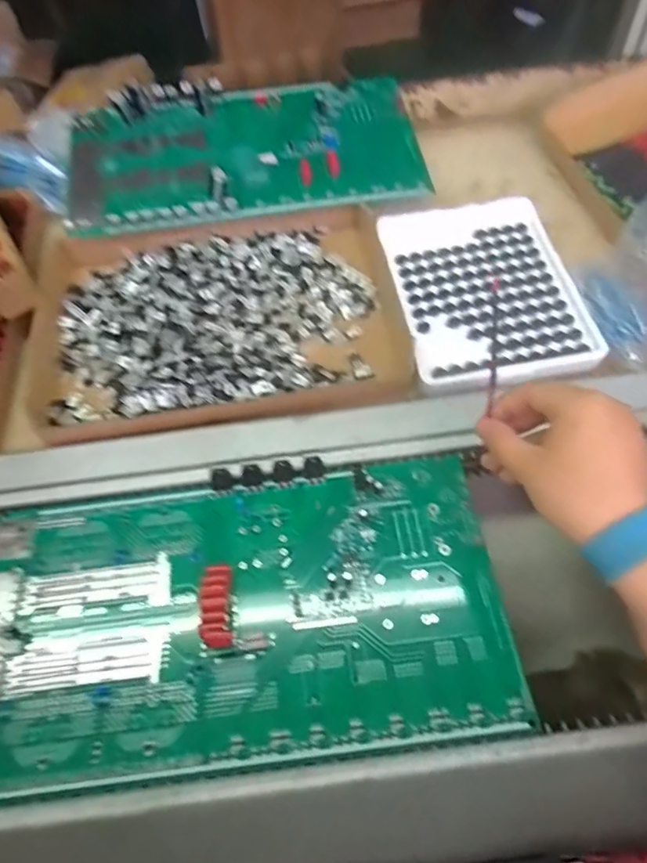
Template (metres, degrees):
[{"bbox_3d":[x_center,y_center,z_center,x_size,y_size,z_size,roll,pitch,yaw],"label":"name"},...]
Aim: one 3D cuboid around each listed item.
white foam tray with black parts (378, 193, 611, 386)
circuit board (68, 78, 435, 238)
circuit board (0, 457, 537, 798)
[{"bbox_3d":[0.145,-0.131,0.468,0.154,0.018,0.206,-9,61,-2],"label":"white foam tray with black parts"},{"bbox_3d":[-0.081,-0.296,0.538,0.350,0.064,0.183,-11,61,-3],"label":"circuit board"},{"bbox_3d":[-0.065,0.114,0.344,0.351,0.020,0.182,-7,61,-1],"label":"circuit board"}]

